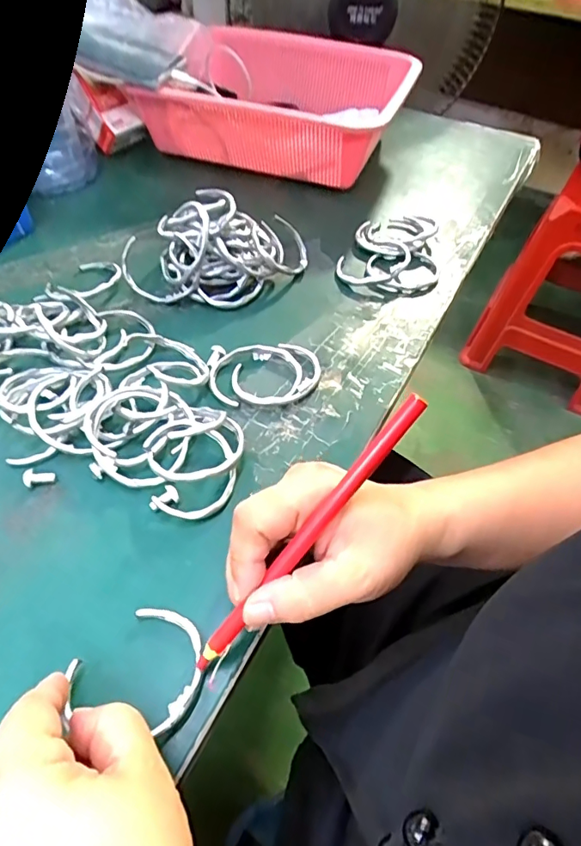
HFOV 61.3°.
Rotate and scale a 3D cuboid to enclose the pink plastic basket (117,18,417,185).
[{"bbox_3d":[-0.007,-0.357,0.563,0.268,0.092,0.202,17,54,11],"label":"pink plastic basket"}]

